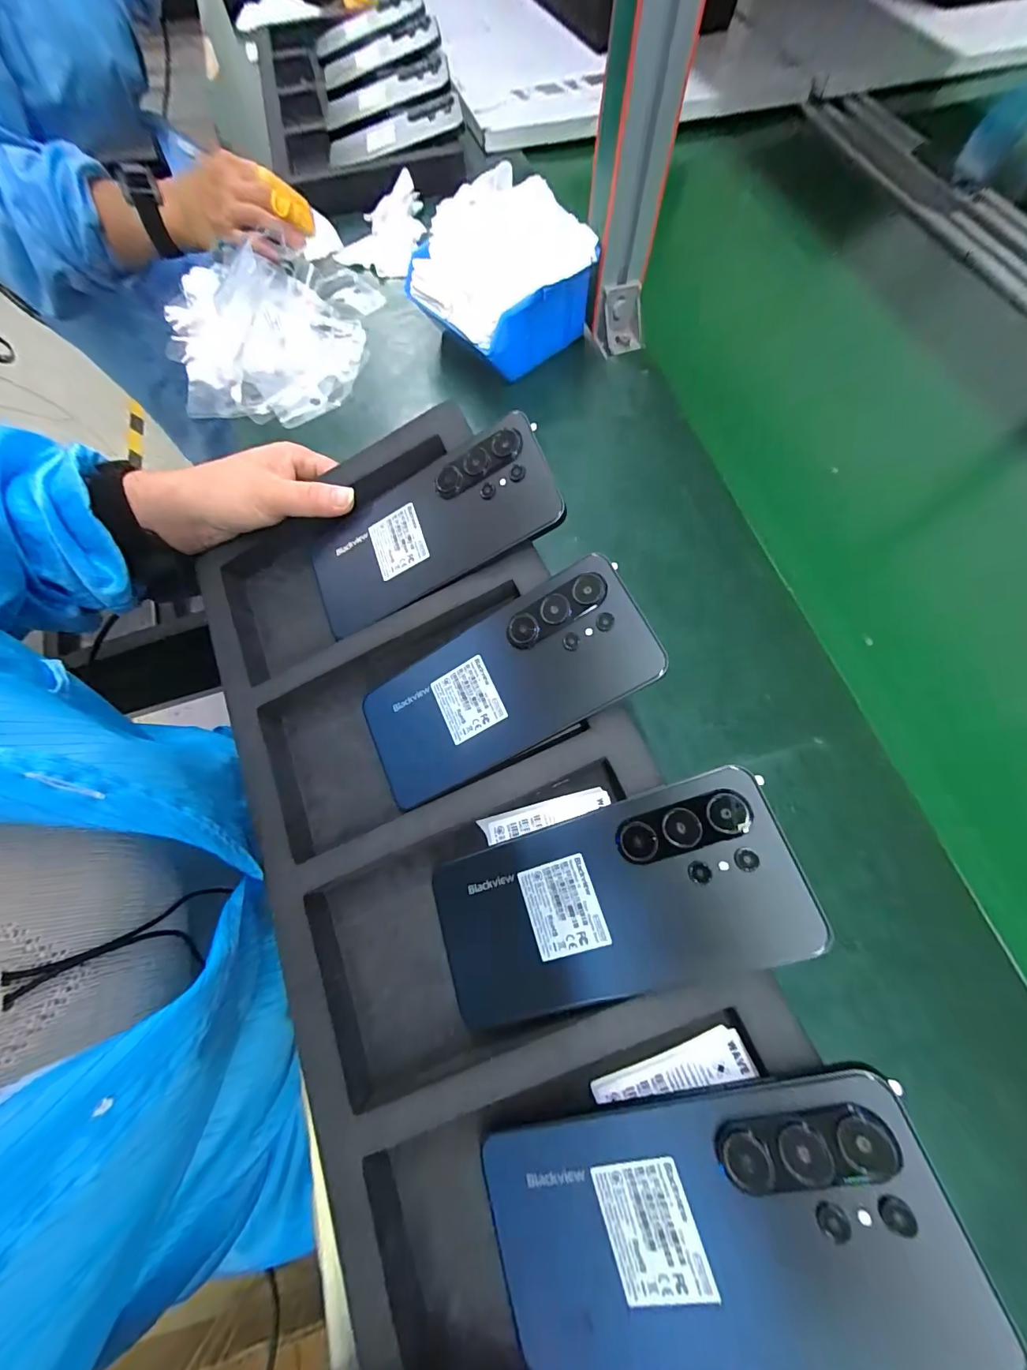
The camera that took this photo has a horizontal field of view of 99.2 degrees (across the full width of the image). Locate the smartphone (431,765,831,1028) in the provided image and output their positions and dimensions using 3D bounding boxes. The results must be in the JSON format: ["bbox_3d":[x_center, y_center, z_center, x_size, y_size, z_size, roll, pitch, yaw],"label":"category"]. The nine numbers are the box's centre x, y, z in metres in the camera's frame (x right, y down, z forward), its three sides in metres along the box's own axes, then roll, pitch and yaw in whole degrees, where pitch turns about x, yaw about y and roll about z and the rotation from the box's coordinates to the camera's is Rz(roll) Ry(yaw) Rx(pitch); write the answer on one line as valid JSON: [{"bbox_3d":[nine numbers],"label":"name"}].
[{"bbox_3d":[0.040,0.100,0.201,0.164,0.006,0.077,-24,70,15],"label":"smartphone"}]

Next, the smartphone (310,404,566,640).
[{"bbox_3d":[-0.057,-0.096,0.272,0.166,0.007,0.080,-24,79,17],"label":"smartphone"}]

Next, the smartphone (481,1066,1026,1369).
[{"bbox_3d":[0.069,0.205,0.164,0.167,0.009,0.077,-26,70,16],"label":"smartphone"}]

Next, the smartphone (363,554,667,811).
[{"bbox_3d":[-0.009,0.001,0.241,0.166,0.007,0.075,-29,71,14],"label":"smartphone"}]

